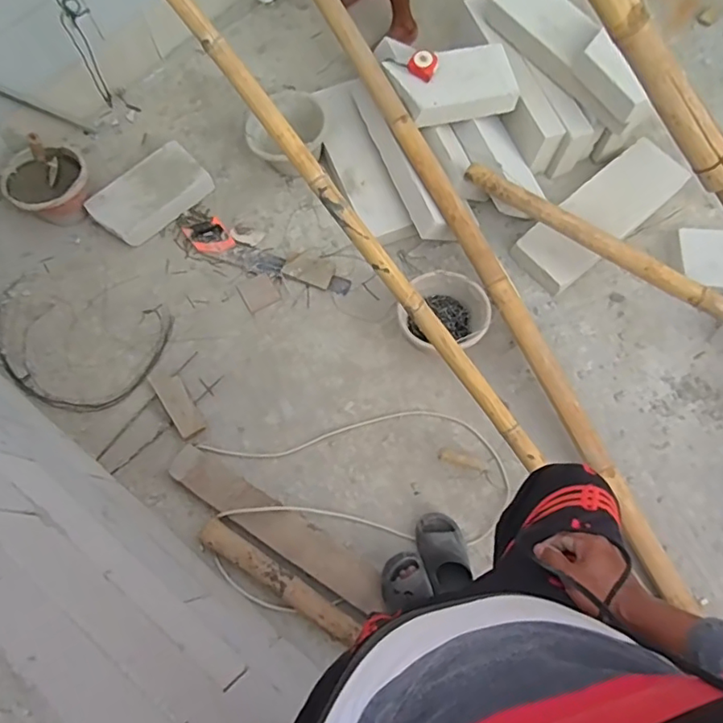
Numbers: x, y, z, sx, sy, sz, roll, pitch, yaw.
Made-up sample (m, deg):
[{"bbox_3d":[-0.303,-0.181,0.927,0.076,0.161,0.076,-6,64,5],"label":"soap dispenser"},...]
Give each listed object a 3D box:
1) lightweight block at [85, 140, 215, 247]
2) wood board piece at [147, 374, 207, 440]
[{"bbox_3d":[-0.664,-0.526,1.750,0.199,0.094,0.353,43,77,14],"label":"lightweight block"},{"bbox_3d":[-0.513,0.118,1.556,0.074,0.017,0.209,-32,74,-9],"label":"wood board piece"}]

